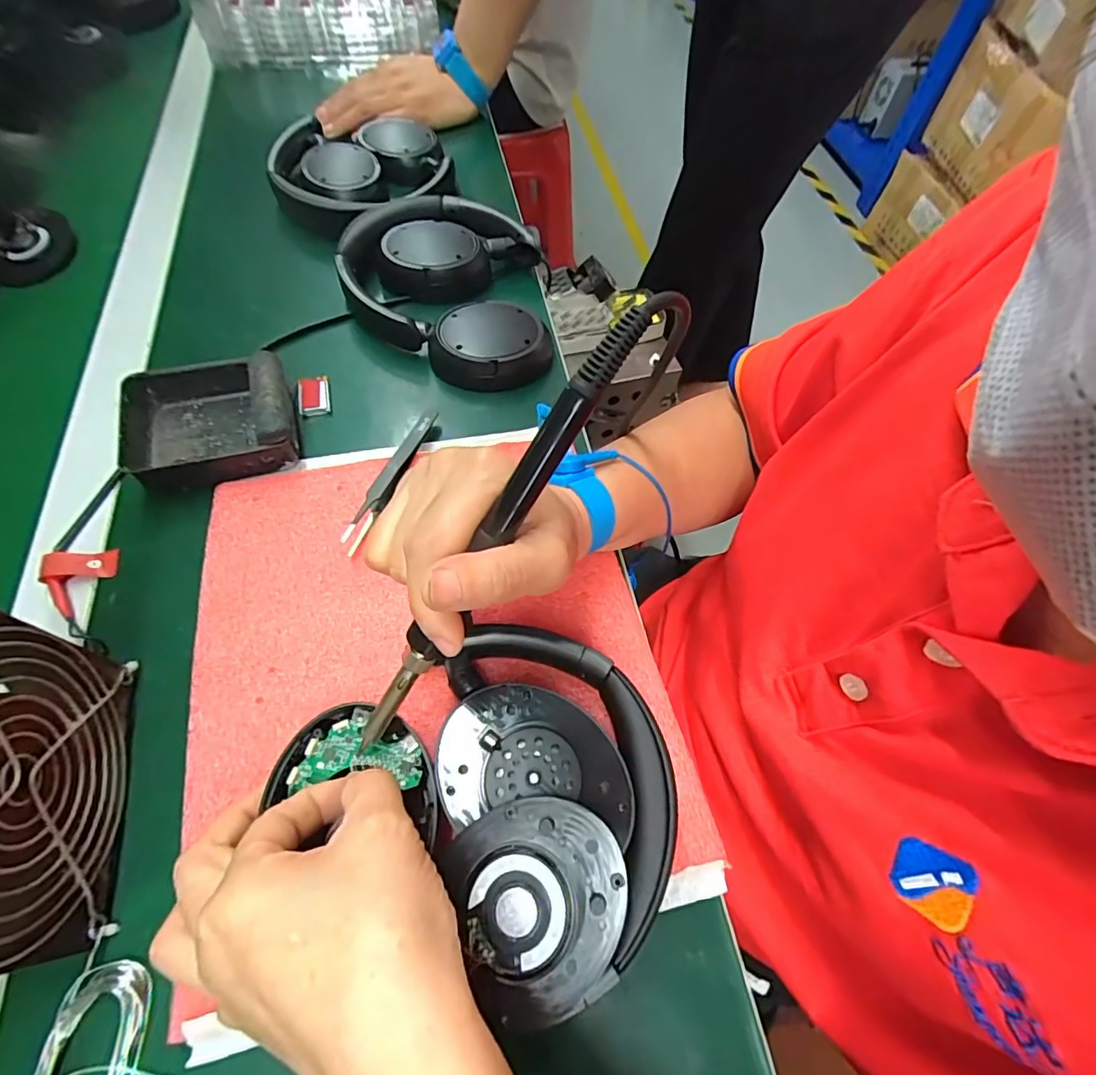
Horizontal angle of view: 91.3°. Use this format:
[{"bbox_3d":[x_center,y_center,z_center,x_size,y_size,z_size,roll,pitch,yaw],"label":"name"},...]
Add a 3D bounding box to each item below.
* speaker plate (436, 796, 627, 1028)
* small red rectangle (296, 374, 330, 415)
[{"bbox_3d":[-0.002,0.138,0.207,0.064,0.013,0.069,1,61,-2],"label":"speaker plate"},{"bbox_3d":[-0.166,-0.100,0.379,0.023,0.007,0.033,-10,63,-8],"label":"small red rectangle"}]

